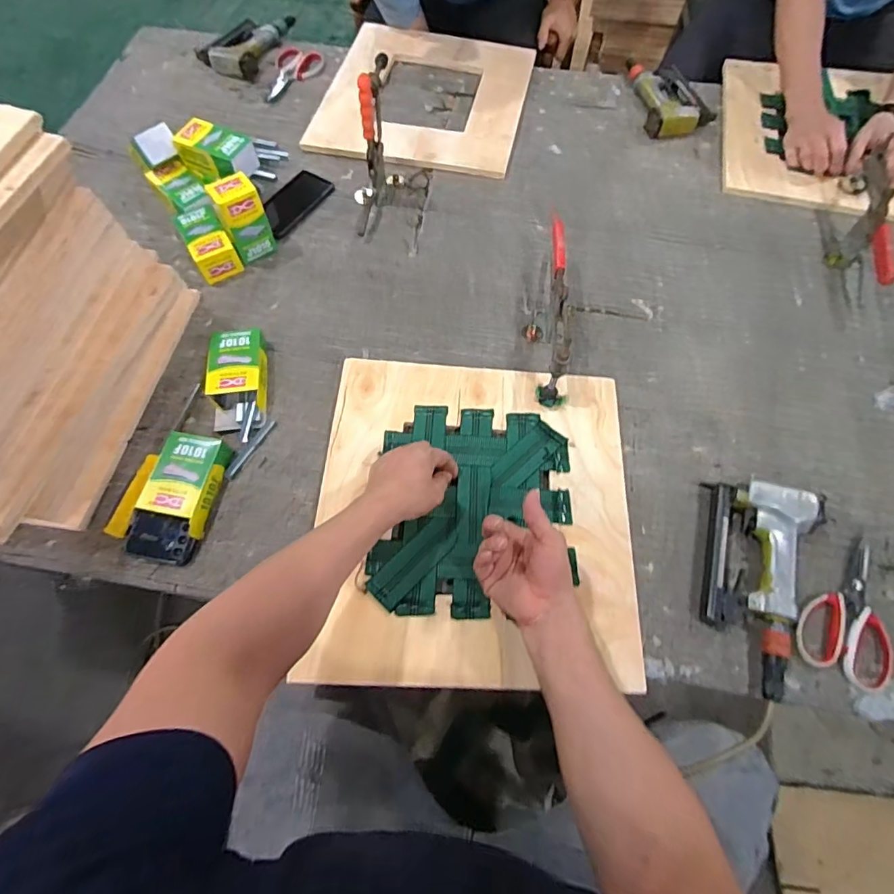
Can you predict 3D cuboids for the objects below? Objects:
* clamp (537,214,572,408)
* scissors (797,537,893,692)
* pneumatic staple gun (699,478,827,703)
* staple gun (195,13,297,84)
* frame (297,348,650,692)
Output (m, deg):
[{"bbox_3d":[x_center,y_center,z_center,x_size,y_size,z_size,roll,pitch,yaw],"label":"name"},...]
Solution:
[{"bbox_3d":[0.171,-0.207,0.737,0.049,0.110,0.299,7,66,4],"label":"clamp"},{"bbox_3d":[0.489,0.193,0.595,0.103,0.011,0.173,25,68,11],"label":"scissors"},{"bbox_3d":[0.378,0.163,0.600,0.125,0.041,0.252,15,67,7],"label":"pneumatic staple gun"},{"bbox_3d":[-0.453,-0.905,1.094,0.144,0.038,0.247,10,66,5],"label":"staple gun"},{"bbox_3d":[0.035,0.078,0.642,0.394,0.014,0.424,3,66,2],"label":"frame"}]

